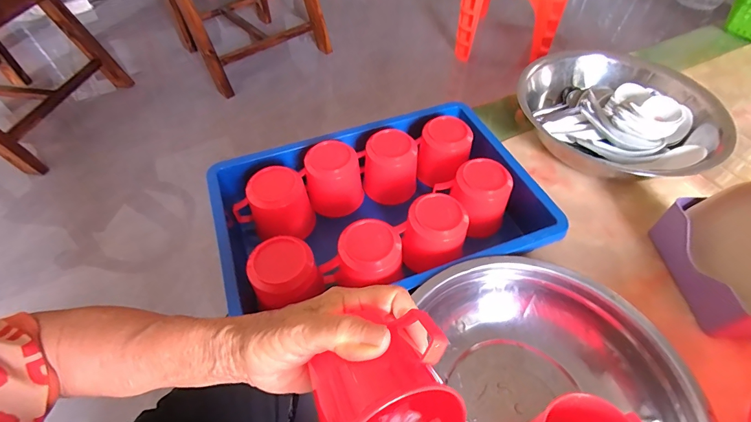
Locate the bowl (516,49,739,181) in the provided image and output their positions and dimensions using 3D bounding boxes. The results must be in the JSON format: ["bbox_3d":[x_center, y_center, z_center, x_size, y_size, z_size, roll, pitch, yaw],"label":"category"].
[{"bbox_3d":[0.353,-0.147,0.555,0.241,0.092,0.218,11,53,8],"label":"bowl"}]

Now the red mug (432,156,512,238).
[{"bbox_3d":[0.122,-0.014,0.456,0.076,0.088,0.069,-15,54,-12],"label":"red mug"}]

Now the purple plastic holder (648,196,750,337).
[{"bbox_3d":[0.376,0.061,0.416,0.054,0.060,0.148,-1,53,-1],"label":"purple plastic holder"}]

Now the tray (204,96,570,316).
[{"bbox_3d":[0.004,-0.008,0.453,0.360,0.087,0.237,-13,54,-10],"label":"tray"}]

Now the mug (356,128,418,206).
[{"bbox_3d":[0.018,-0.057,0.485,0.072,0.073,0.067,-1,53,-1],"label":"mug"}]

